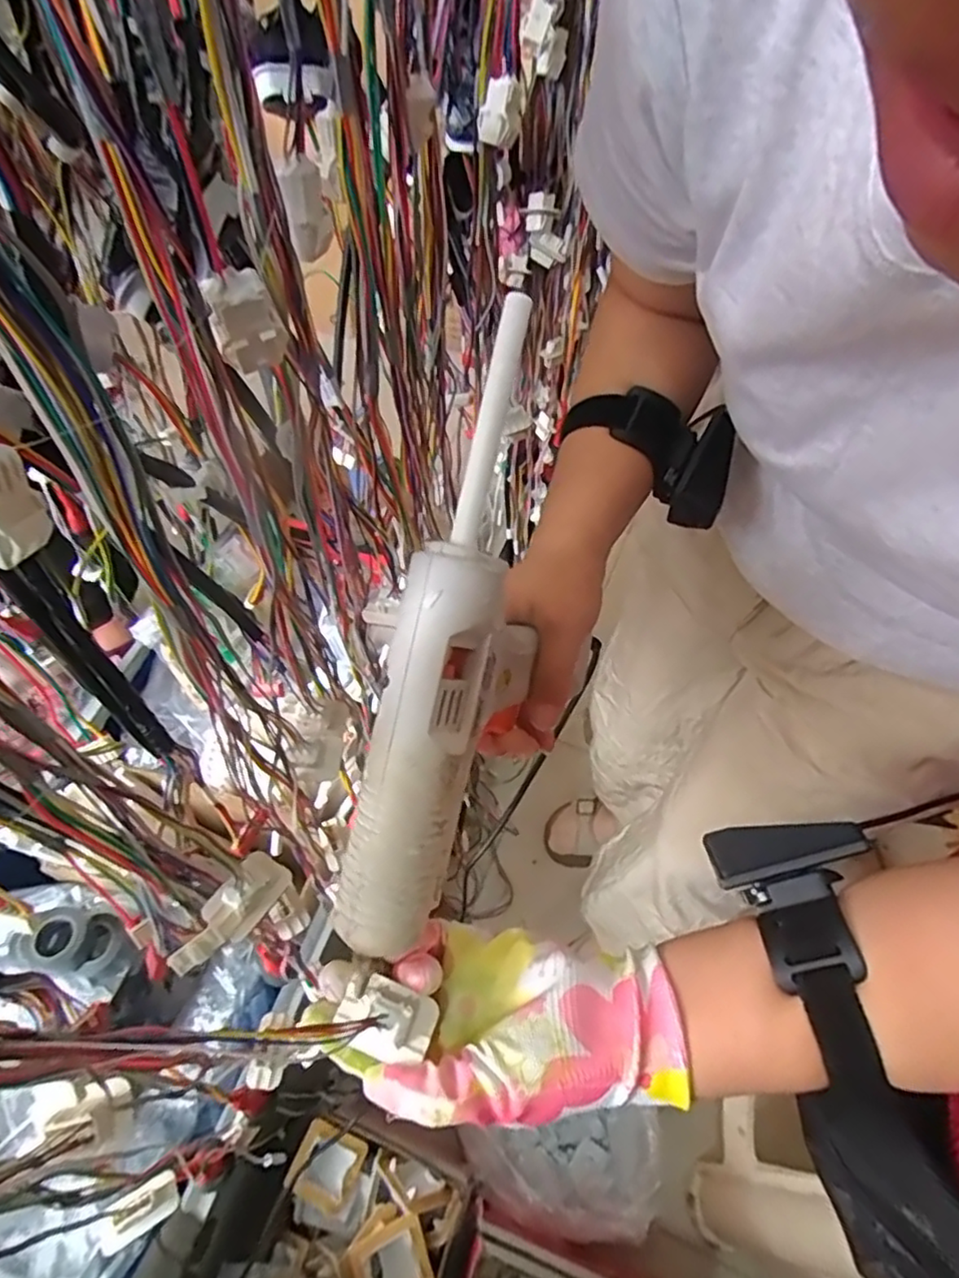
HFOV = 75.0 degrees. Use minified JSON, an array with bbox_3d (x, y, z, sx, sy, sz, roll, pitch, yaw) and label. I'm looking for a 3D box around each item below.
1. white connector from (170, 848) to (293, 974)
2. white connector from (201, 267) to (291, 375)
[{"bbox_3d":[-0.133,0.141,0.328,0.026,0.020,0.067,37,61,22],"label":"white connector"},{"bbox_3d":[-0.086,-0.117,0.231,0.024,0.034,0.010,-24,59,-18],"label":"white connector"}]

